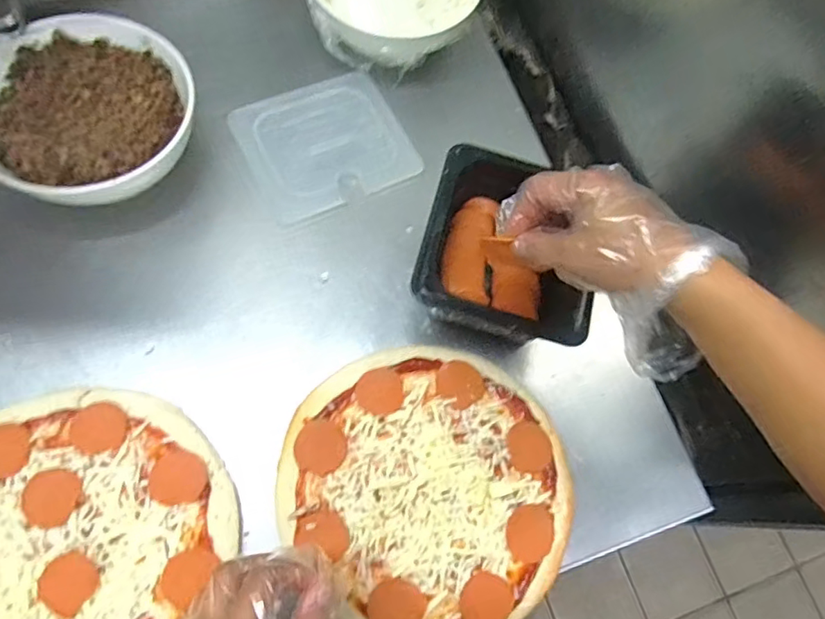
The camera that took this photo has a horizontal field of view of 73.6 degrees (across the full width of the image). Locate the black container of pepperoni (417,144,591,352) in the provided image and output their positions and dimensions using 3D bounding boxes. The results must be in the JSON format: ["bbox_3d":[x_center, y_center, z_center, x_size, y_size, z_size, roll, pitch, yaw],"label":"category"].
[{"bbox_3d":[0.090,-0.055,0.531,0.152,0.078,0.165,13,66,4],"label":"black container of pepperoni"}]

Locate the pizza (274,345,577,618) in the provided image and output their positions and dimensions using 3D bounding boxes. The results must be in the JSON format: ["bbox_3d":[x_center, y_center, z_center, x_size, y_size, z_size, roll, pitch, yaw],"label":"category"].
[{"bbox_3d":[0.018,0.156,0.498,0.238,0.036,0.255,2,70,-5],"label":"pizza"}]

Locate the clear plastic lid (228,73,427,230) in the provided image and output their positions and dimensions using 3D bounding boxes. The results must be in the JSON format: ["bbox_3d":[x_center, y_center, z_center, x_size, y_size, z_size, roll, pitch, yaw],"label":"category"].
[{"bbox_3d":[-0.097,-0.187,0.614,0.170,0.015,0.159,-24,72,-15],"label":"clear plastic lid"}]

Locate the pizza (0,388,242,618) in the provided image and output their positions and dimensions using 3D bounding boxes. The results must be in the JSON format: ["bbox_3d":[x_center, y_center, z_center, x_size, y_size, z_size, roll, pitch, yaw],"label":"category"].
[{"bbox_3d":[-0.288,0.190,0.444,0.245,0.033,0.252,1,66,-2],"label":"pizza"}]

